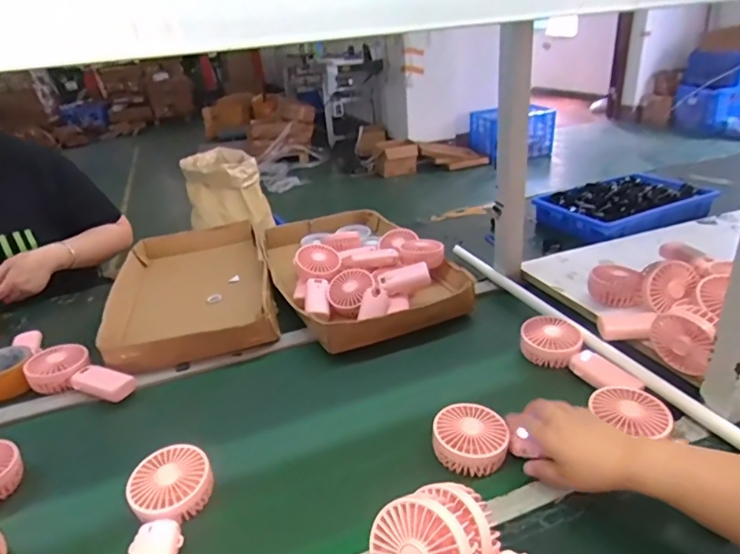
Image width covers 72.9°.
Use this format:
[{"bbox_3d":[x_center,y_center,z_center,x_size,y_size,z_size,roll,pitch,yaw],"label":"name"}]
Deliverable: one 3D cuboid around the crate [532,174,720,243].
[{"bbox_3d":[0.607,-0.169,1.193,0.347,0.066,0.248,-16,29,-22],"label":"crate"}]

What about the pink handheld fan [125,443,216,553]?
[{"bbox_3d":[-0.217,0.260,0.531,0.087,0.045,0.180,-9,27,-9],"label":"pink handheld fan"}]

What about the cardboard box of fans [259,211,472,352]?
[{"bbox_3d":[-0.037,-0.028,1.024,0.319,0.086,0.497,-16,29,-21],"label":"cardboard box of fans"}]

